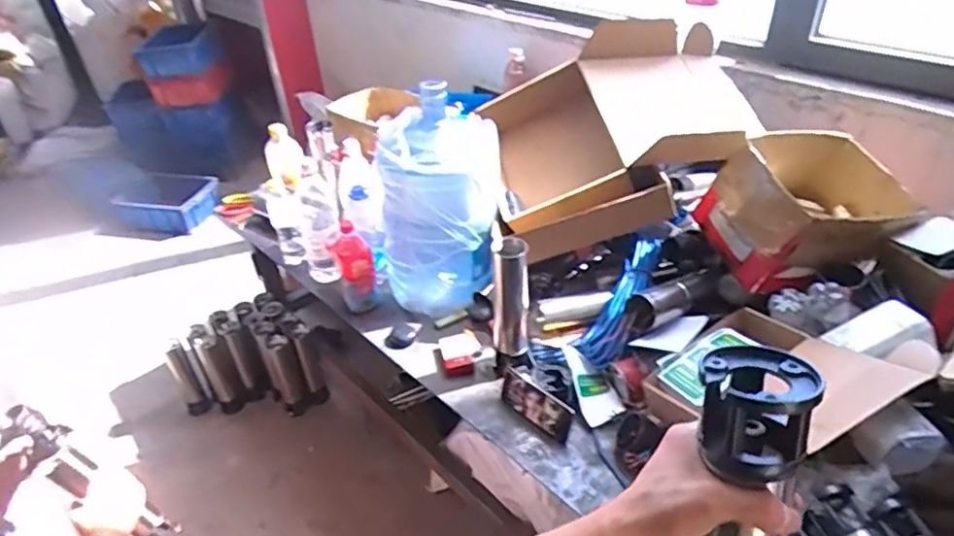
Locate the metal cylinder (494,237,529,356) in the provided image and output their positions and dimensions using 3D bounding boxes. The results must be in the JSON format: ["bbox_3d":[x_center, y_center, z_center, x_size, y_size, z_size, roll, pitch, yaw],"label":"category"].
[{"bbox_3d":[0.064,0.051,1.172,0.067,0.238,0.077,-1,37,5],"label":"metal cylinder"}]

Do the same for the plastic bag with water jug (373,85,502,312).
[{"bbox_3d":[-0.079,-0.140,1.330,0.267,0.400,0.241,-5,37,0],"label":"plastic bag with water jug"}]

